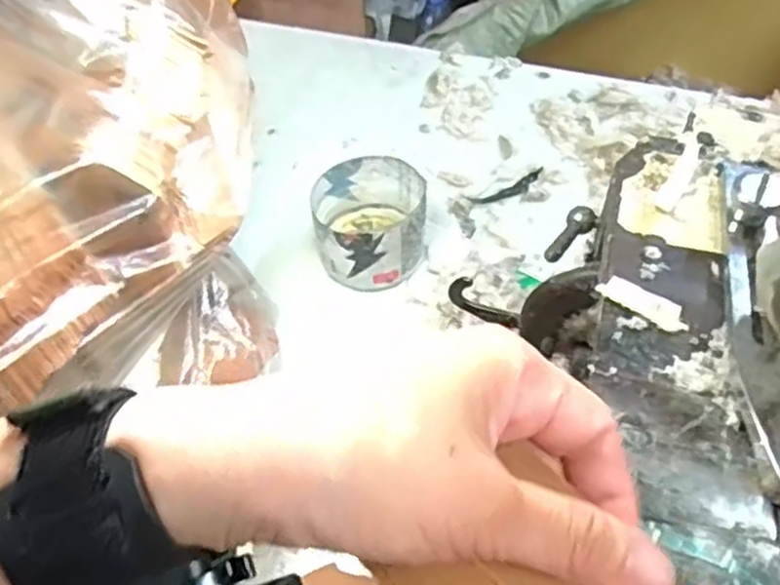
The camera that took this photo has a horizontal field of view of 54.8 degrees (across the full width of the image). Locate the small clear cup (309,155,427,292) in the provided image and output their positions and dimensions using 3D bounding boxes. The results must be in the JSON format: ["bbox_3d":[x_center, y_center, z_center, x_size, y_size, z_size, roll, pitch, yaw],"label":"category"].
[{"bbox_3d":[-0.013,-0.044,0.474,0.069,0.055,0.076,6,54,8],"label":"small clear cup"}]

